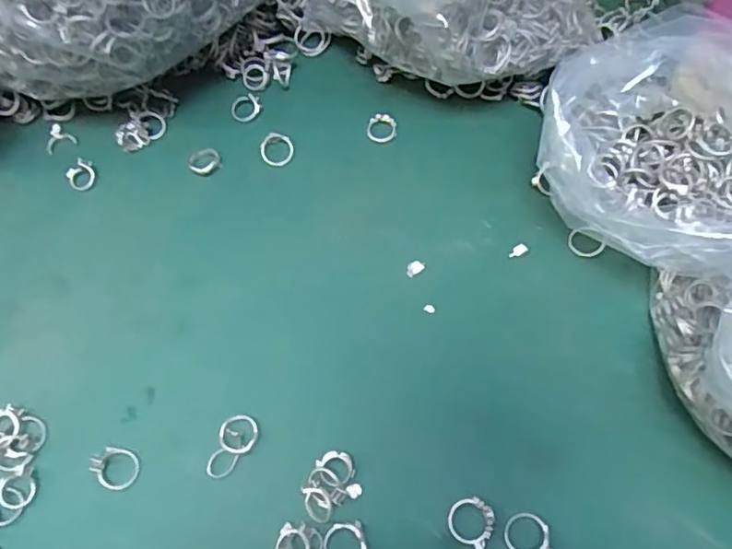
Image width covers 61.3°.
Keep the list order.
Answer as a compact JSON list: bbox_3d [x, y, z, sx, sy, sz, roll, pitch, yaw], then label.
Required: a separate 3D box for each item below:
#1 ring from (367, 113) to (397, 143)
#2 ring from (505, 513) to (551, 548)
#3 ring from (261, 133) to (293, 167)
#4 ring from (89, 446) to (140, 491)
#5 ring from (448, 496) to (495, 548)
[{"bbox_3d":[0.011,-0.100,0.419,0.019,0.004,0.024,-1,63,1],"label":"ring"},{"bbox_3d":[0.078,0.126,0.299,0.021,0.004,0.020,-1,63,1],"label":"ring"},{"bbox_3d":[-0.059,-0.084,0.411,0.022,0.007,0.022,-1,63,1],"label":"ring"},{"bbox_3d":[-0.132,0.101,0.323,0.024,0.007,0.020,26,67,14],"label":"ring"},{"bbox_3d":[0.052,0.121,0.303,0.022,0.008,0.021,-1,63,1],"label":"ring"}]

